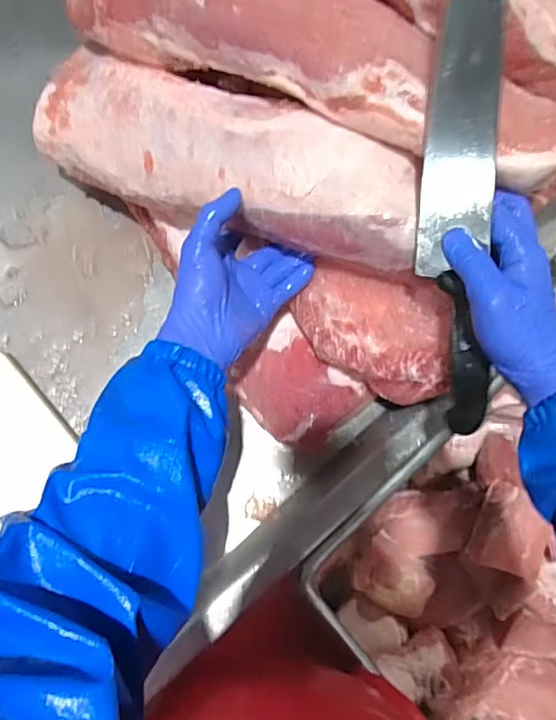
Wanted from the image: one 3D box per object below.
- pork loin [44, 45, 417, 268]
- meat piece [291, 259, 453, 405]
[{"bbox_3d":[-0.055,-0.180,0.489,0.413,0.066,0.101,25,77,22],"label":"pork loin"},{"bbox_3d":[0.095,-0.029,0.496,0.150,0.040,0.105,36,108,16],"label":"meat piece"}]

